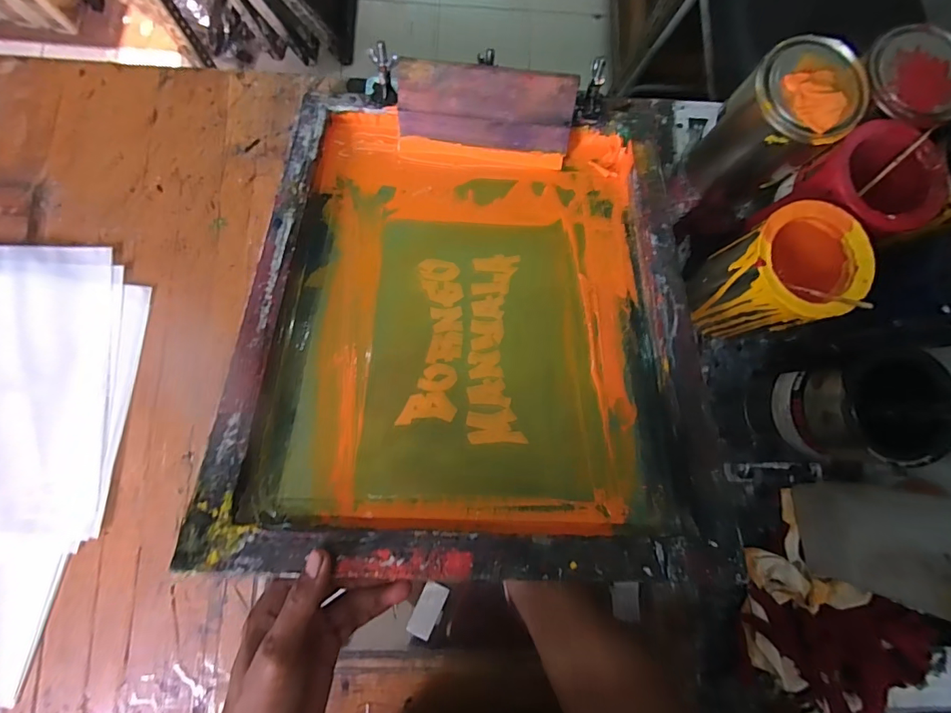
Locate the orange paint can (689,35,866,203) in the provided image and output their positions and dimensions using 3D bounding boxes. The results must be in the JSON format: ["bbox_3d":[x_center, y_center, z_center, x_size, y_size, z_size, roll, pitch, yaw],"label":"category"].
[{"bbox_3d":[0.324,-0.253,0.501,0.110,0.153,0.102,0,83,-3],"label":"orange paint can"}]

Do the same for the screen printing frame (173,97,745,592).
[{"bbox_3d":[0.014,-0.055,0.436,0.424,0.034,0.479,2,65,-2],"label":"screen printing frame"}]

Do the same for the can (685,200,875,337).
[{"bbox_3d":[0.311,-0.081,0.486,0.112,0.137,0.110,-16,84,-5],"label":"can"}]

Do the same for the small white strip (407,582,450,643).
[{"bbox_3d":[-0.052,0.279,0.502,0.026,0.004,0.058,26,82,0],"label":"small white strip"}]

